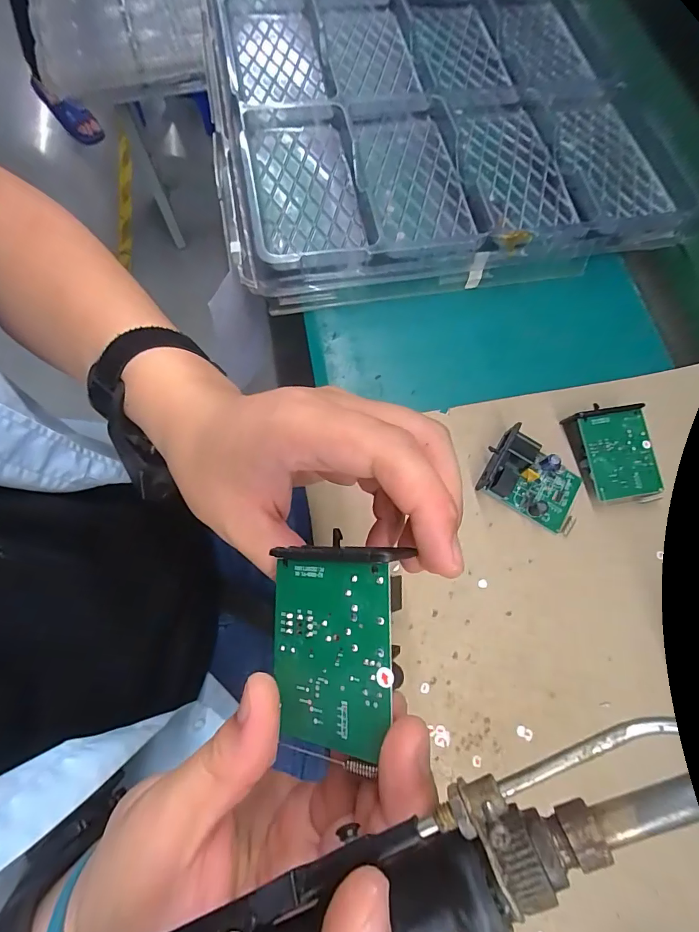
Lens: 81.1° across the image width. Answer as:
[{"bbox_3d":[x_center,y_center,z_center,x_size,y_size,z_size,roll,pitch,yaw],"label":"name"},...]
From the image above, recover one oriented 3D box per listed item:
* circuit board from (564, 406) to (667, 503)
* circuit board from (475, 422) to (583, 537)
[{"bbox_3d":[0.198,-0.009,0.299,0.048,0.018,0.071,-12,72,-6],"label":"circuit board"},{"bbox_3d":[0.135,0.010,0.294,0.073,0.025,0.048,30,72,7],"label":"circuit board"}]

